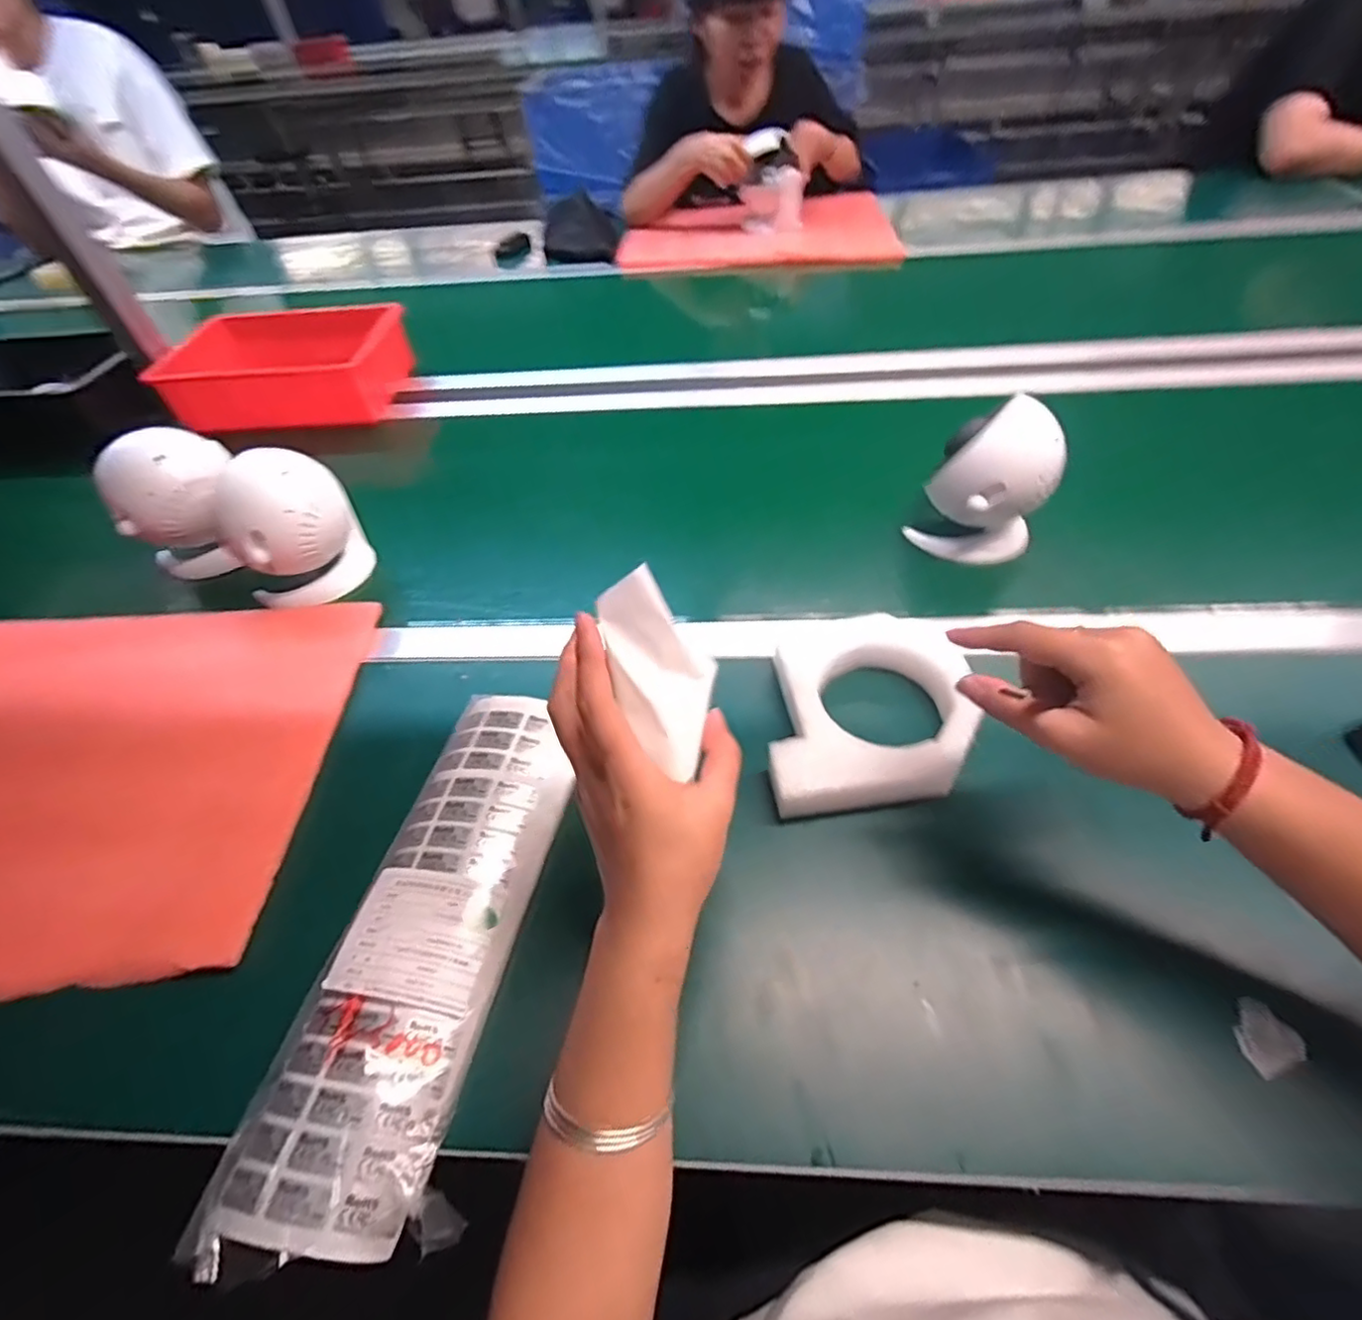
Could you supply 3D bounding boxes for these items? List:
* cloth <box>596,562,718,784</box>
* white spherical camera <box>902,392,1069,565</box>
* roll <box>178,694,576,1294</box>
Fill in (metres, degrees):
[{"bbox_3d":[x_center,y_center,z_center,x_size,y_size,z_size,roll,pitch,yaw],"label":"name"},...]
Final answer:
[{"bbox_3d":[-0.008,0.006,0.322,0.048,0.011,0.103,-19,90,-10],"label":"cloth"},{"bbox_3d":[0.288,-0.162,0.578,0.087,0.131,0.107,-36,56,-23],"label":"white spherical camera"},{"bbox_3d":[-0.157,0.165,0.399,0.119,0.031,0.330,3,51,8],"label":"roll"}]

